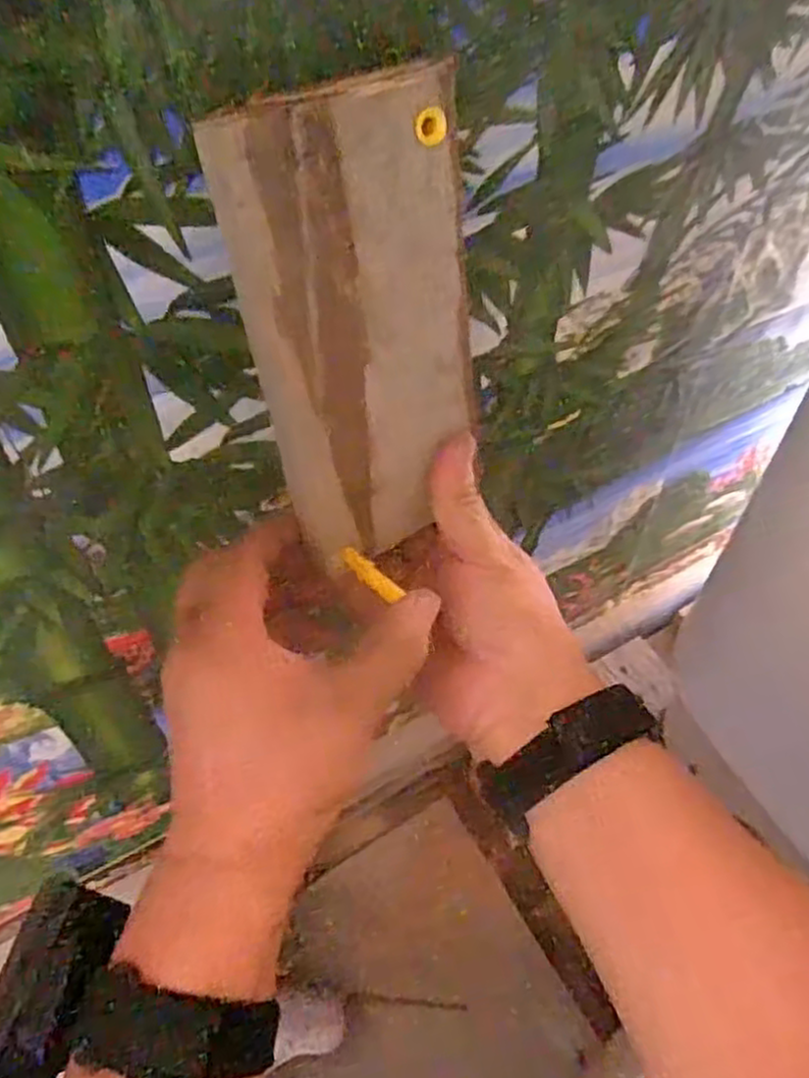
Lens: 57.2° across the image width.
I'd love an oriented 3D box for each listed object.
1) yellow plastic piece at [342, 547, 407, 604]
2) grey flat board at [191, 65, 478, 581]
[{"bbox_3d":[-0.015,0.015,0.323,0.009,0.004,0.038,-33,50,-22],"label":"yellow plastic piece"},{"bbox_3d":[-0.013,-0.074,0.290,0.091,0.177,0.012,-28,44,-22],"label":"grey flat board"}]

